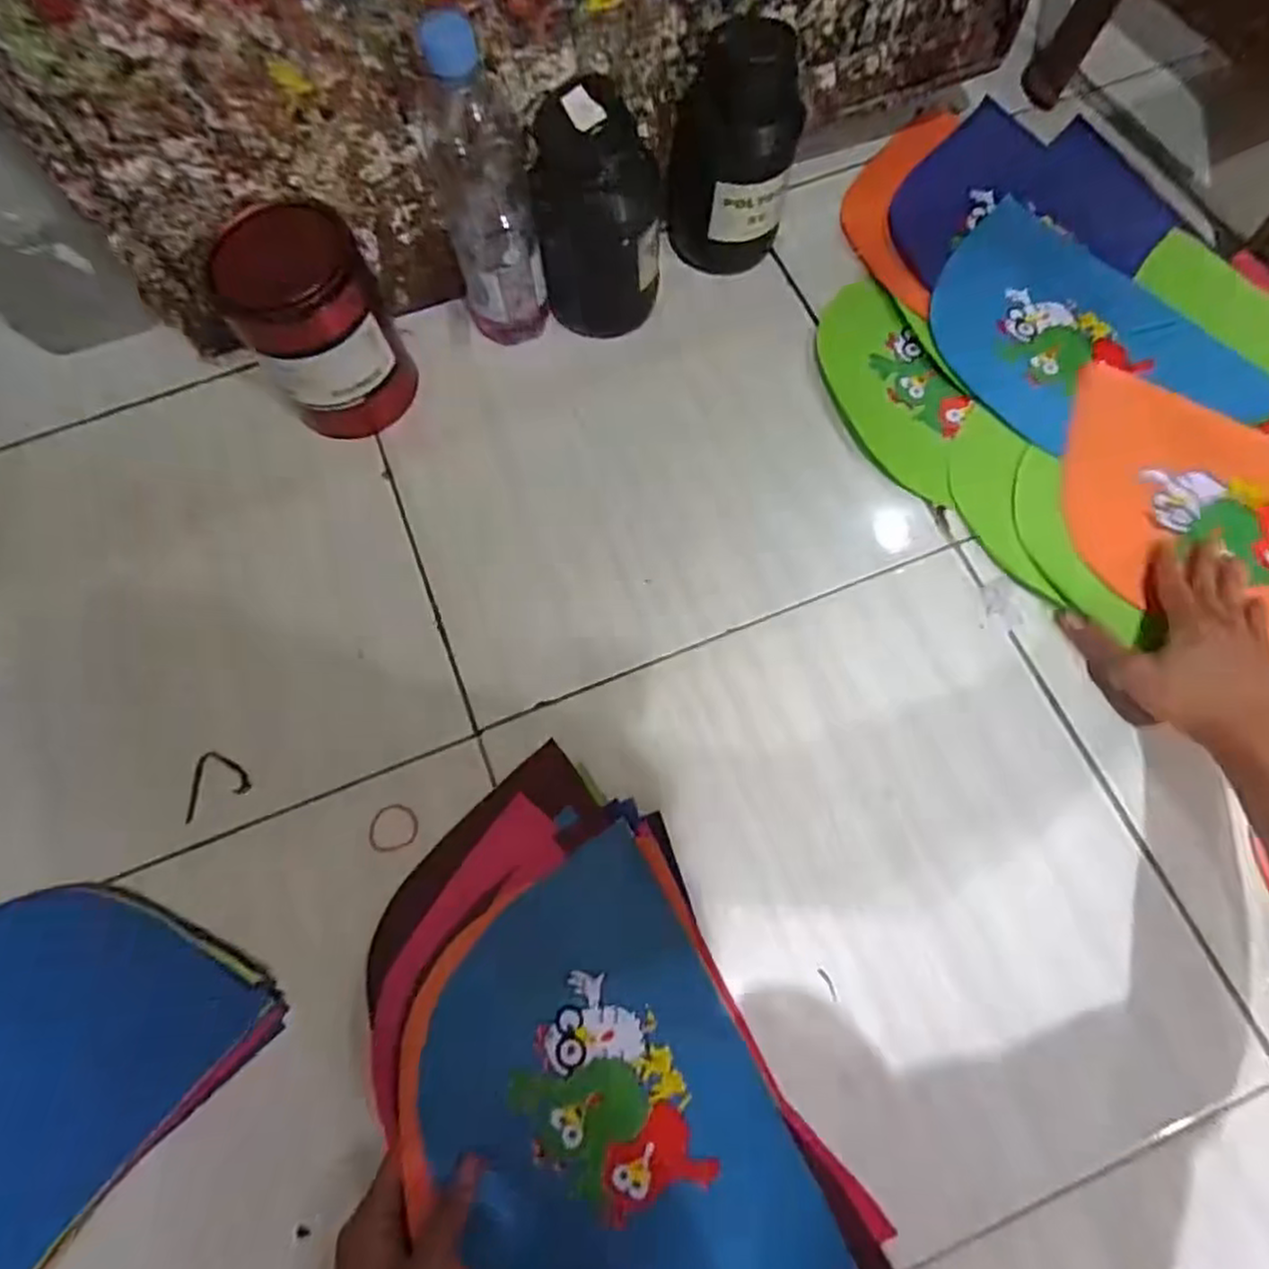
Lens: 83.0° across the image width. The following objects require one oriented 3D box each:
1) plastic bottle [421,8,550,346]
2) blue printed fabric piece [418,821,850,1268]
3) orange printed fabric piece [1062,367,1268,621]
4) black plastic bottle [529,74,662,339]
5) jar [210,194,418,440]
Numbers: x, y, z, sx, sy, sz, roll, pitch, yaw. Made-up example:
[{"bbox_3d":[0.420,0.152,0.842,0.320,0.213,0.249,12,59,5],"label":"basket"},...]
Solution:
[{"bbox_3d":[-0.112,-0.326,0.539,0.064,0.233,0.076,-8,71,-1],"label":"plastic bottle"},{"bbox_3d":[-0.020,0.290,0.433,0.185,0.025,0.280,-26,72,-7],"label":"blue printed fabric piece"},{"bbox_3d":[0.470,-0.086,0.562,0.283,0.024,0.173,29,83,9],"label":"orange printed fabric piece"},{"bbox_3d":[-0.028,-0.335,0.577,0.099,0.172,0.095,1,71,2],"label":"black plastic bottle"},{"bbox_3d":[-0.251,-0.246,0.560,0.109,0.161,0.113,-29,73,-8],"label":"jar"}]

